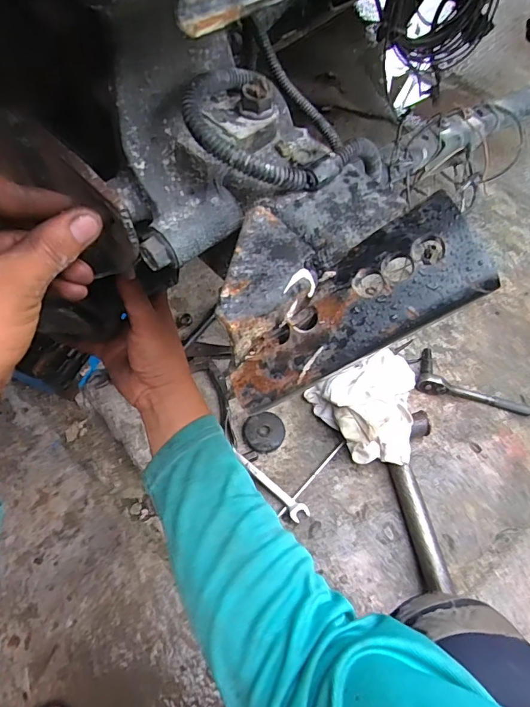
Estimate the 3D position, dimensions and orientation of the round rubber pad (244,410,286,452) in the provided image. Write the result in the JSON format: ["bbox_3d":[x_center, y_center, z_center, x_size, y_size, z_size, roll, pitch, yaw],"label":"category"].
[{"bbox_3d":[0.001,0.125,0.700,0.062,0.010,0.062,-22,82,-10],"label":"round rubber pad"}]

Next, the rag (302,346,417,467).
[{"bbox_3d":[0.177,0.082,0.688,0.167,0.086,0.182,-23,65,-14],"label":"rag"}]

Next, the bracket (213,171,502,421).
[{"bbox_3d":[0.028,-0.043,0.225,0.137,0.048,0.100,-29,67,15],"label":"bracket"}]

